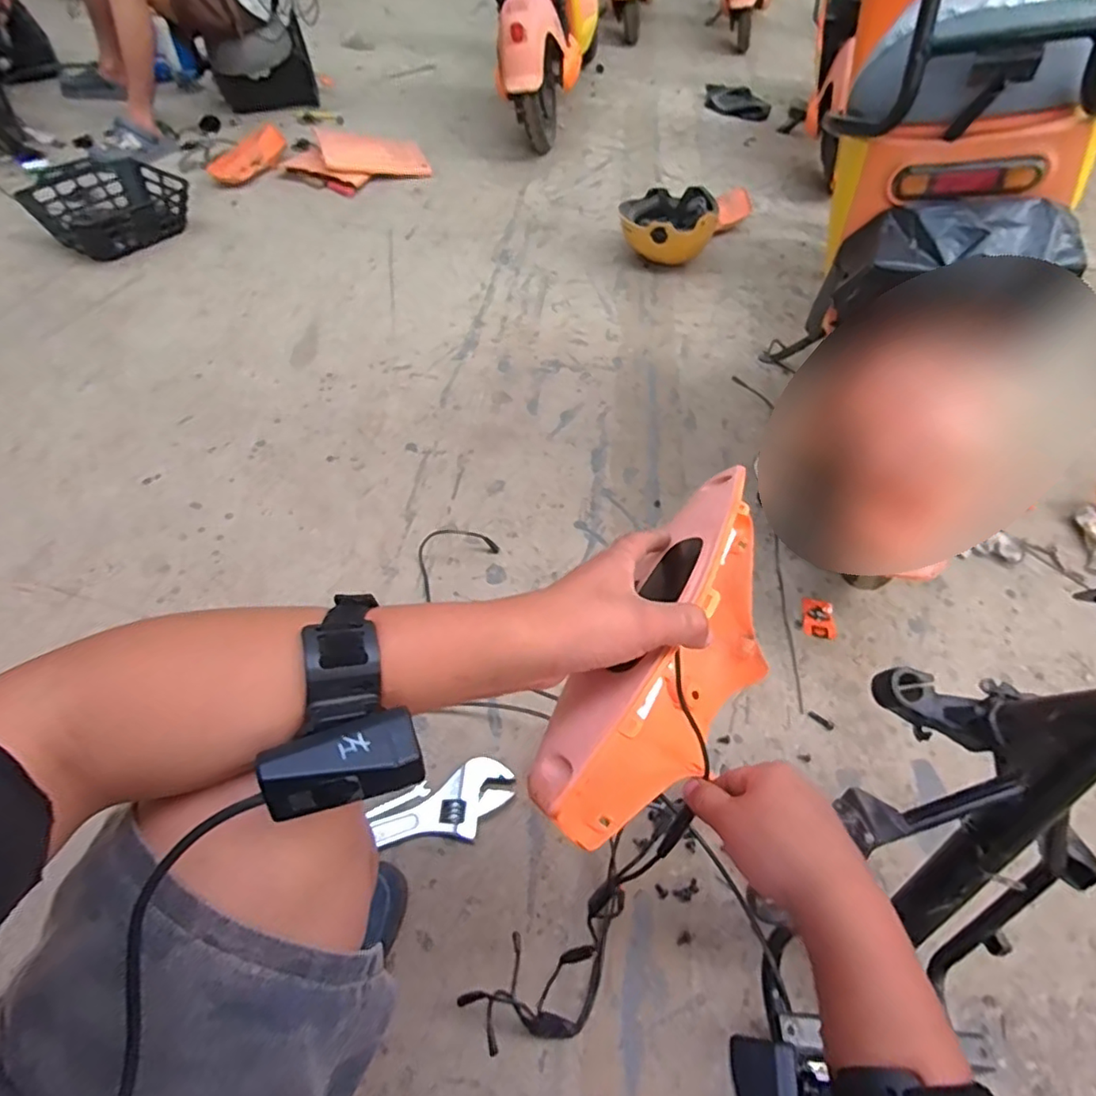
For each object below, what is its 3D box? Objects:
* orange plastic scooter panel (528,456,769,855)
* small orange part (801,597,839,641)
[{"bbox_3d":[0.101,0.082,0.430,0.110,0.152,0.293,30,58,15],"label":"orange plastic scooter panel"},{"bbox_3d":[0.452,0.118,0.962,0.055,0.005,0.070,12,53,5],"label":"small orange part"}]

